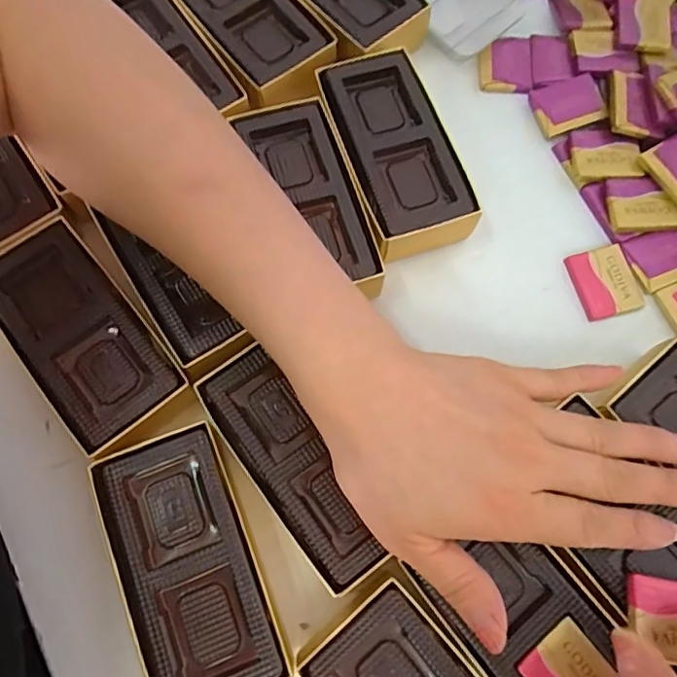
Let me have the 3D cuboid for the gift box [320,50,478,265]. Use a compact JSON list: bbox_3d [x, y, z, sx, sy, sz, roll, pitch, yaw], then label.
[{"bbox_3d":[0.032,-0.104,0.318,0.056,0.032,0.115,-18,75,-6],"label":"gift box"}]

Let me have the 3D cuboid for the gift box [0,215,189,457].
[{"bbox_3d":[-0.130,0.002,0.282,0.064,0.029,0.113,-37,78,-10],"label":"gift box"}]

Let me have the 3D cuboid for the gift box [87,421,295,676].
[{"bbox_3d":[-0.066,0.103,0.254,0.058,0.030,0.113,-21,76,-7],"label":"gift box"}]

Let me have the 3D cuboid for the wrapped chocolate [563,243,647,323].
[{"bbox_3d":[0.148,-0.032,0.312,0.032,0.006,0.039,-16,75,-5],"label":"wrapped chocolate"}]

